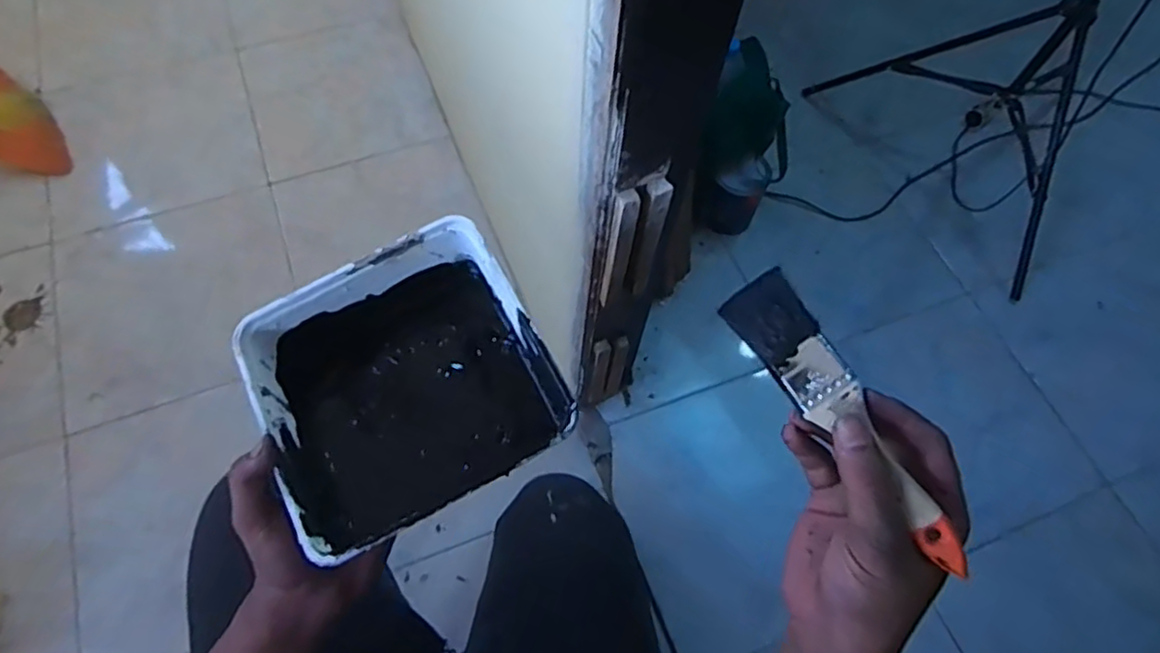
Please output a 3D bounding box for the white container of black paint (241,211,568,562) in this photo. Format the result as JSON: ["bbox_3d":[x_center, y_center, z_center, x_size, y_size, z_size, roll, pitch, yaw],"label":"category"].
[{"bbox_3d":[-0.131,0.043,0.486,0.194,0.081,0.192,-26,70,-14],"label":"white container of black paint"}]

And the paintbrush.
[{"bbox_3d":[0.146,0.048,0.351,0.040,0.017,0.178,-31,76,-15],"label":"paintbrush"}]

